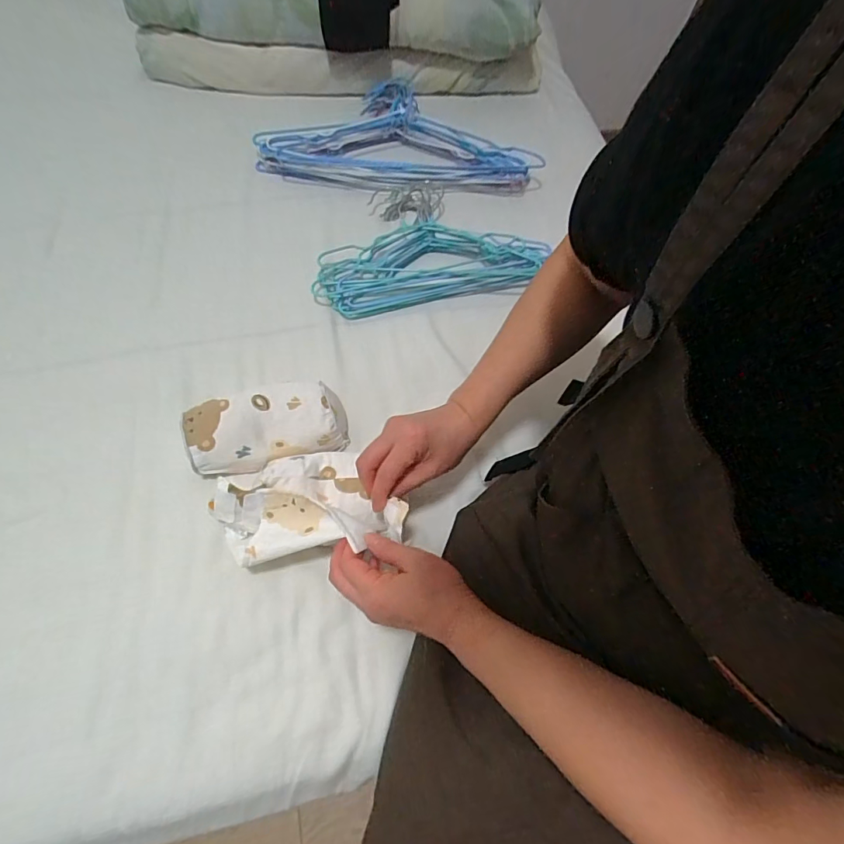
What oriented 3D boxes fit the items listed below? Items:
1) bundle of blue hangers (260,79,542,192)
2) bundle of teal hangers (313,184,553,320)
[{"bbox_3d":[-0.025,-0.460,0.734,0.422,0.043,0.245,9,62,-1],"label":"bundle of blue hangers"},{"bbox_3d":[0.002,-0.247,0.648,0.313,0.054,0.194,-9,64,-11],"label":"bundle of teal hangers"}]

